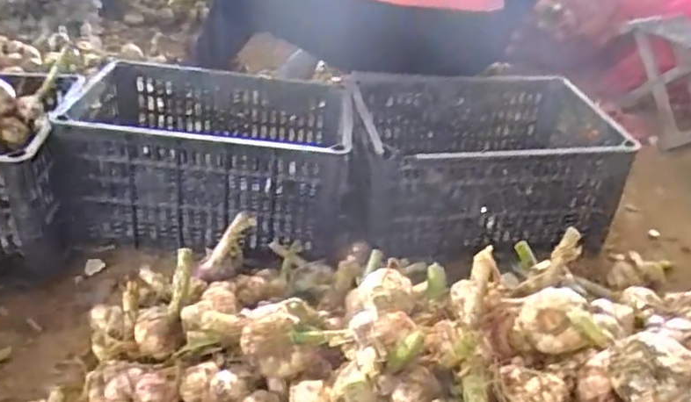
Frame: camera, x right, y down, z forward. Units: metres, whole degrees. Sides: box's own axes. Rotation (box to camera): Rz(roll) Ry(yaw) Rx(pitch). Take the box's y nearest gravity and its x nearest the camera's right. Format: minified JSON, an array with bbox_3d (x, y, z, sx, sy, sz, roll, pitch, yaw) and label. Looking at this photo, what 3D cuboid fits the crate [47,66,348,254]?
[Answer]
[{"bbox_3d":[-0.219,-0.078,1.039,0.441,0.209,0.303,5,33,-3],"label":"crate"}]

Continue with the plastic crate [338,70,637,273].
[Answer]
[{"bbox_3d":[0.237,-0.079,1.143,0.453,0.220,0.354,2,33,-9],"label":"plastic crate"}]

